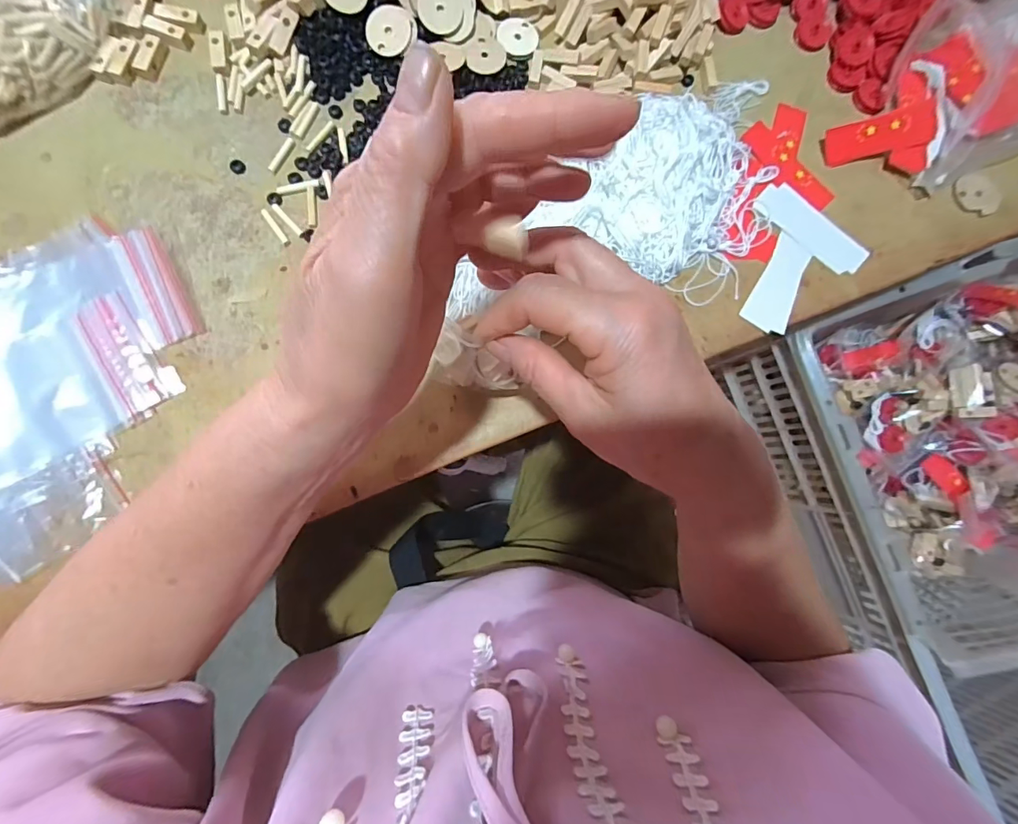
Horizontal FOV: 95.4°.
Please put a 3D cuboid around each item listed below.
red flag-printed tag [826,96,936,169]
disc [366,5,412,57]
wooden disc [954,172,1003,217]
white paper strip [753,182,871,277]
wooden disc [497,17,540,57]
[{"bbox_3d":[0.304,-0.227,0.378,0.083,0.009,0.031,-13,85,10],"label":"red flag-printed tag"},{"bbox_3d":[-0.091,-0.291,0.353,0.034,0.004,0.032,2,105,6],"label":"disc"},{"bbox_3d":[0.389,-0.181,0.382,0.036,0.005,0.037,1,84,-5],"label":"wooden disc"},{"bbox_3d":[0.243,-0.148,0.374,0.040,0.004,0.094,-44,85,-10],"label":"white paper strip"},{"bbox_3d":[0.008,-0.306,0.377,0.034,0.004,0.036,1,84,-5],"label":"wooden disc"}]

